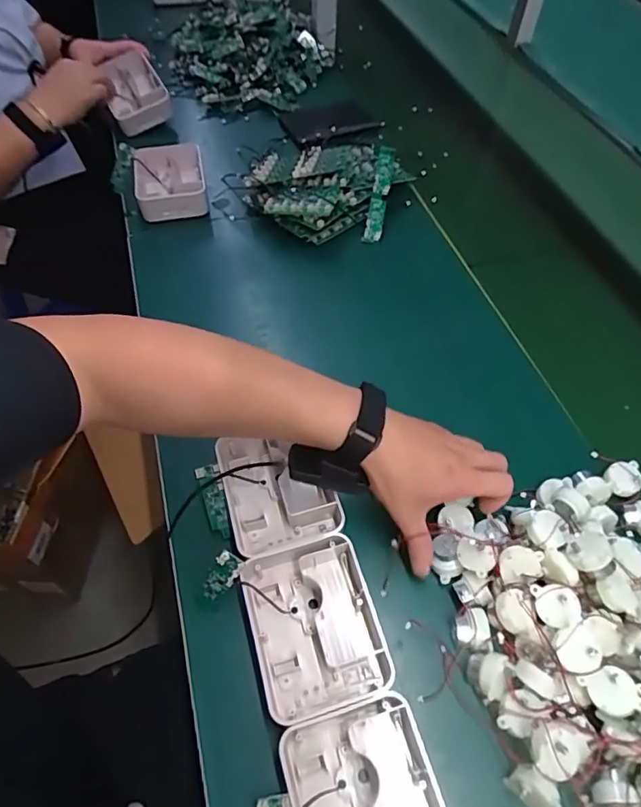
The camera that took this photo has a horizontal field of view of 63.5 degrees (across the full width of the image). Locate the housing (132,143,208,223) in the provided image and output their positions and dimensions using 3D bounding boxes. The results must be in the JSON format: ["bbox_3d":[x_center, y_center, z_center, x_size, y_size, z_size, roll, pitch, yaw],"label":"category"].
[{"bbox_3d":[-0.227,-0.333,0.778,0.103,0.051,0.148,-9,56,-8],"label":"housing"}]

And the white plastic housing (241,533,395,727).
[{"bbox_3d":[-0.005,0.183,0.431,0.100,0.036,0.127,-13,56,-10],"label":"white plastic housing"}]

